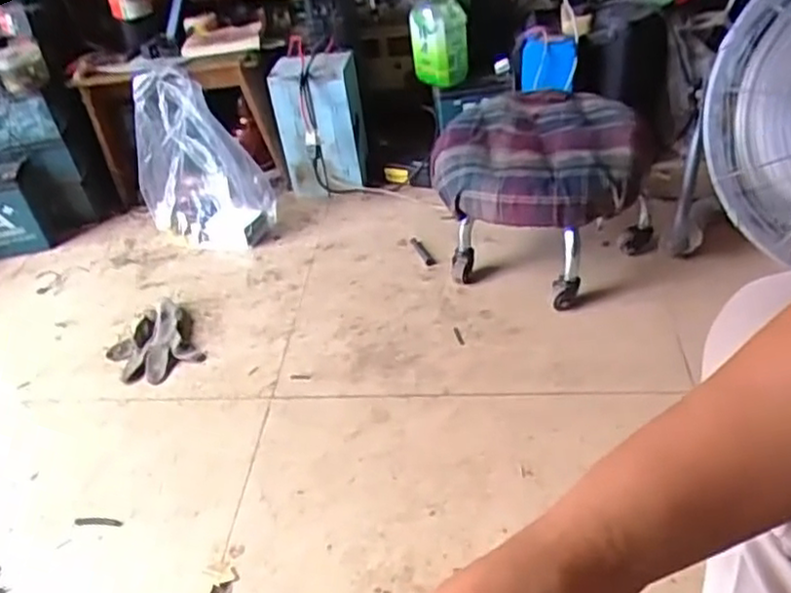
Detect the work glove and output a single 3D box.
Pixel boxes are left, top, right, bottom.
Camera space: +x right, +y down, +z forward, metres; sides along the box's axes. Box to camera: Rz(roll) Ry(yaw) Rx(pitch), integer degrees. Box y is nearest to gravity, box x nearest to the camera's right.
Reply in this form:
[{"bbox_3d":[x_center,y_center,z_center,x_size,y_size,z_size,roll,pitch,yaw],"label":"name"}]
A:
[{"bbox_3d":[-0.395,0.070,1.142,0.136,0.033,0.164,-28,42,-24],"label":"work glove"}]

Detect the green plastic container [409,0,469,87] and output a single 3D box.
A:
[{"bbox_3d":[0.082,-0.506,1.343,0.110,0.182,0.088,-3,38,6],"label":"green plastic container"}]

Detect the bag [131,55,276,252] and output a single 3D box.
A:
[{"bbox_3d":[-0.390,-0.265,1.321,0.260,0.322,0.135,16,44,27],"label":"bag"}]

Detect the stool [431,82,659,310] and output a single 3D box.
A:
[{"bbox_3d":[0.247,-0.172,1.191,0.328,0.233,0.321,-5,38,4],"label":"stool"}]

